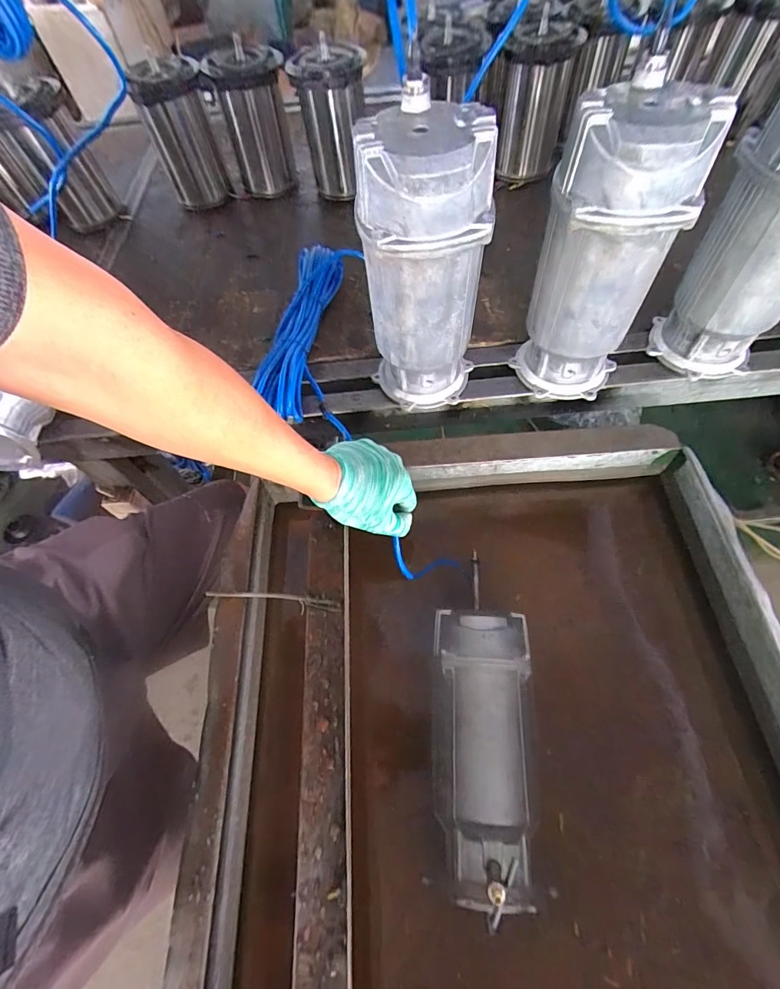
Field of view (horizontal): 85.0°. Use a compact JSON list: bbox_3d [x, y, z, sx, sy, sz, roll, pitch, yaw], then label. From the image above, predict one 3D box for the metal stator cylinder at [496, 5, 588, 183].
[{"bbox_3d":[0.256,-0.702,0.771,0.120,0.202,0.122,16,63,12],"label":"metal stator cylinder"}]

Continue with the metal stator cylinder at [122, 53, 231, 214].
[{"bbox_3d":[-0.399,-0.689,0.829,0.125,0.198,0.102,-21,62,-8],"label":"metal stator cylinder"}]

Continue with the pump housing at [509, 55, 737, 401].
[{"bbox_3d":[0.228,-0.250,0.479,0.130,0.293,0.110,24,65,16],"label":"pump housing"}]

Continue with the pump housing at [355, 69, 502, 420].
[{"bbox_3d":[0.035,-0.230,0.482,0.127,0.300,0.105,1,61,5],"label":"pump housing"}]

